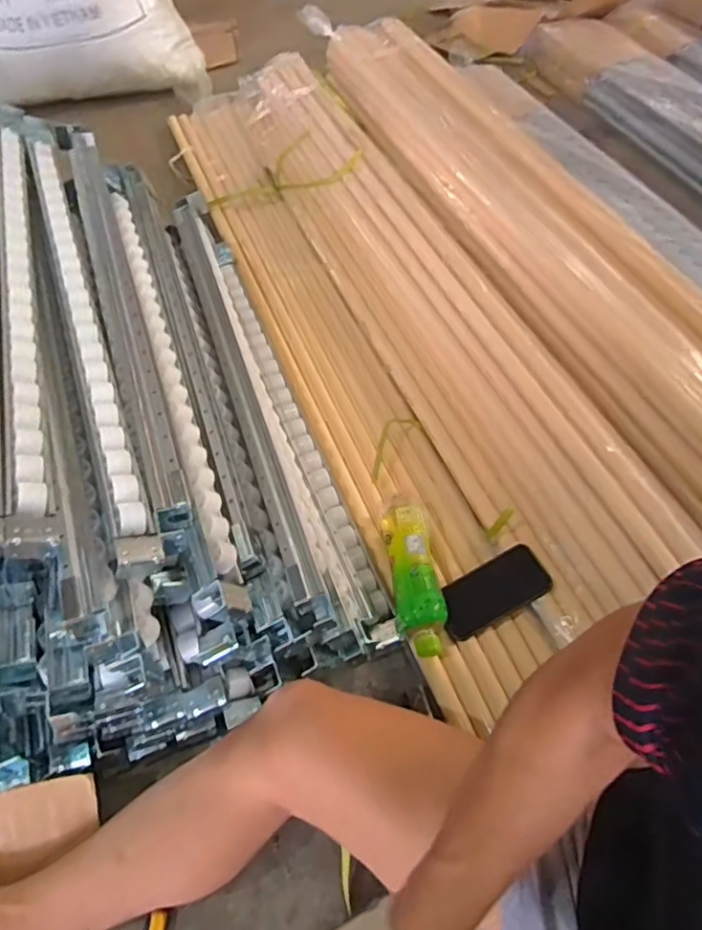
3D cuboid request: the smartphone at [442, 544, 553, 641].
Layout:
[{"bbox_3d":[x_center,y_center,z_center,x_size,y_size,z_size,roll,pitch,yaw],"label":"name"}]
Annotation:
[{"bbox_3d":[0.189,0.168,0.810,0.145,0.005,0.071,-30,76,0],"label":"smartphone"}]

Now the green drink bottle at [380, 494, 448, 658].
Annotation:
[{"bbox_3d":[0.083,0.141,0.823,0.067,0.065,0.234,-6,55,0],"label":"green drink bottle"}]

